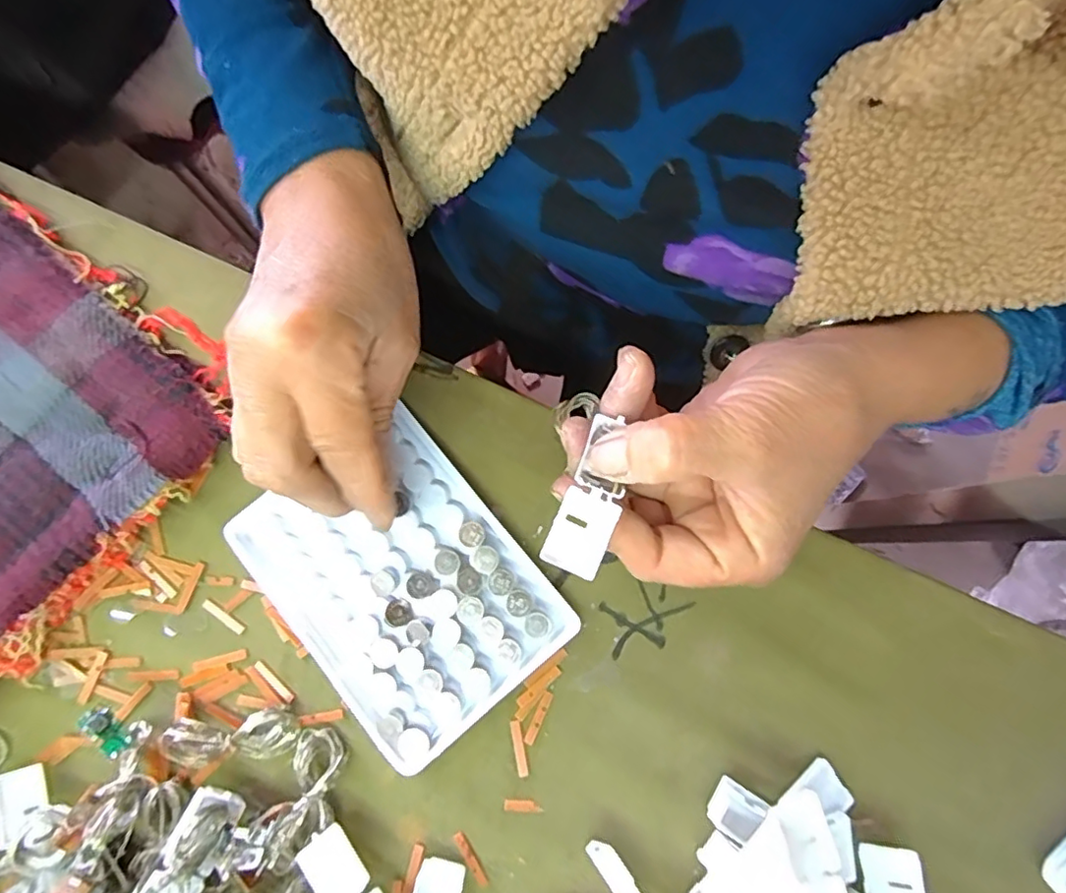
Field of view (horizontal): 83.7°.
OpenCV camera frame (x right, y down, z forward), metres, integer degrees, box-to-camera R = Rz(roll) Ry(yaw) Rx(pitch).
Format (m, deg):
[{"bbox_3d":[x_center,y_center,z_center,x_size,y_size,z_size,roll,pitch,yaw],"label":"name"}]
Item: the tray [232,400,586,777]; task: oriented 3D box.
[{"bbox_3d":[-0.056,0.056,0.251,0.094,0.013,0.126,-39,79,-11],"label":"tray"}]

